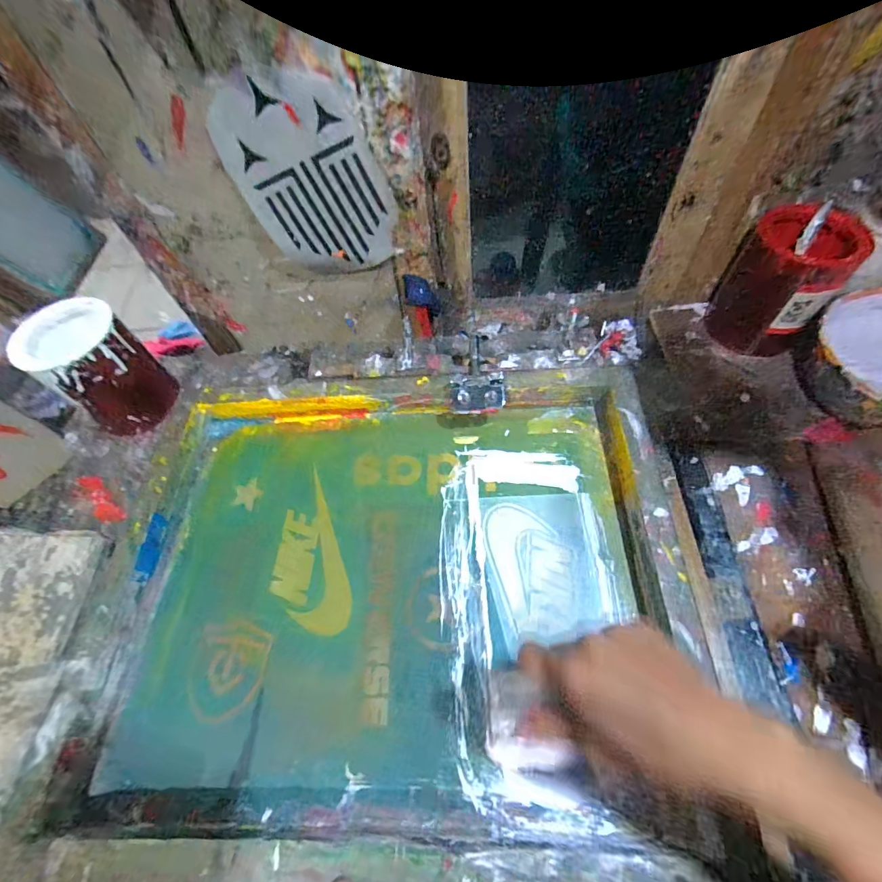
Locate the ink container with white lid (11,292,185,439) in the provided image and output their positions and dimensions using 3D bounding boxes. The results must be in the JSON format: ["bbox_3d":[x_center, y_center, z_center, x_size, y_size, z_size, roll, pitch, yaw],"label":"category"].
[{"bbox_3d":[-0.429,-0.091,0.552,0.110,0.149,0.115,-38,62,-18],"label":"ink container with white lid"}]

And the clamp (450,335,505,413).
[{"bbox_3d":[0.039,-0.084,0.520,0.061,0.026,0.105,-7,57,1],"label":"clamp"}]

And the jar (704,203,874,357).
[{"bbox_3d":[0.412,-0.185,0.535,0.111,0.144,0.123,30,66,22],"label":"jar"}]

